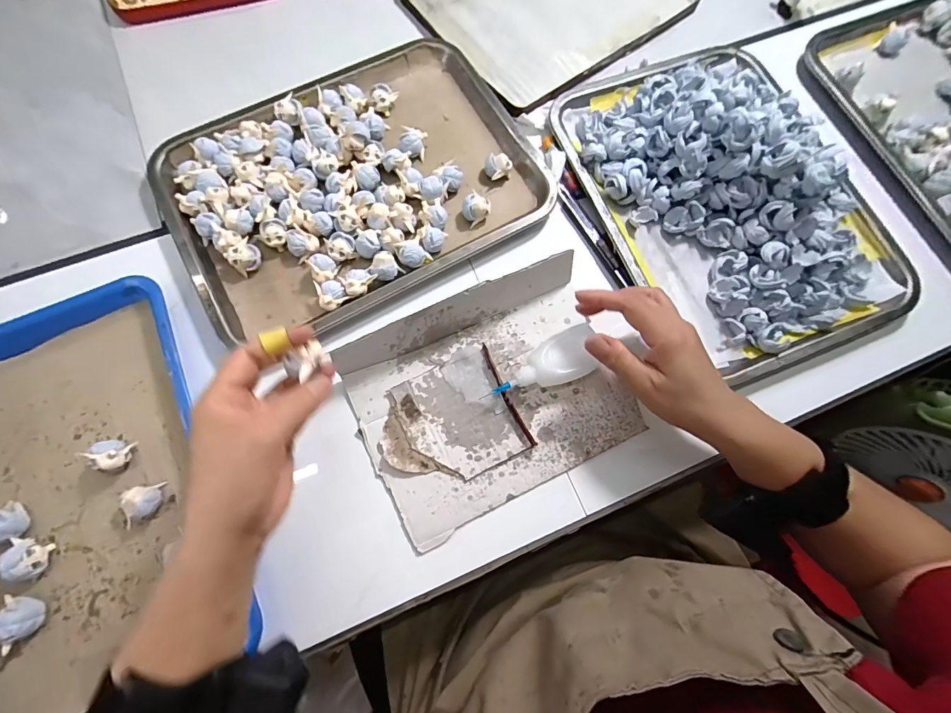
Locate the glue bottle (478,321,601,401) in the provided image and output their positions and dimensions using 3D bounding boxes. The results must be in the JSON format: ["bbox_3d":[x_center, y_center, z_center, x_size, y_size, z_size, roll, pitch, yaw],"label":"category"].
[{"bbox_3d":[0.061,0.011,0.359,0.104,0.030,0.042,-28,79,-8],"label":"glue bottle"}]

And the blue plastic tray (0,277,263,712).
[{"bbox_3d":[-0.336,0.125,0.321,0.251,0.027,0.335,-22,78,-7],"label":"blue plastic tray"}]

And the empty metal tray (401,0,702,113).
[{"bbox_3d":[0.093,-0.438,0.484,0.291,0.017,0.238,-35,80,-9],"label":"empty metal tray"}]

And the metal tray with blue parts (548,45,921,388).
[{"bbox_3d":[0.246,-0.163,0.392,0.235,0.076,0.345,-21,78,-7],"label":"metal tray with blue parts"}]

